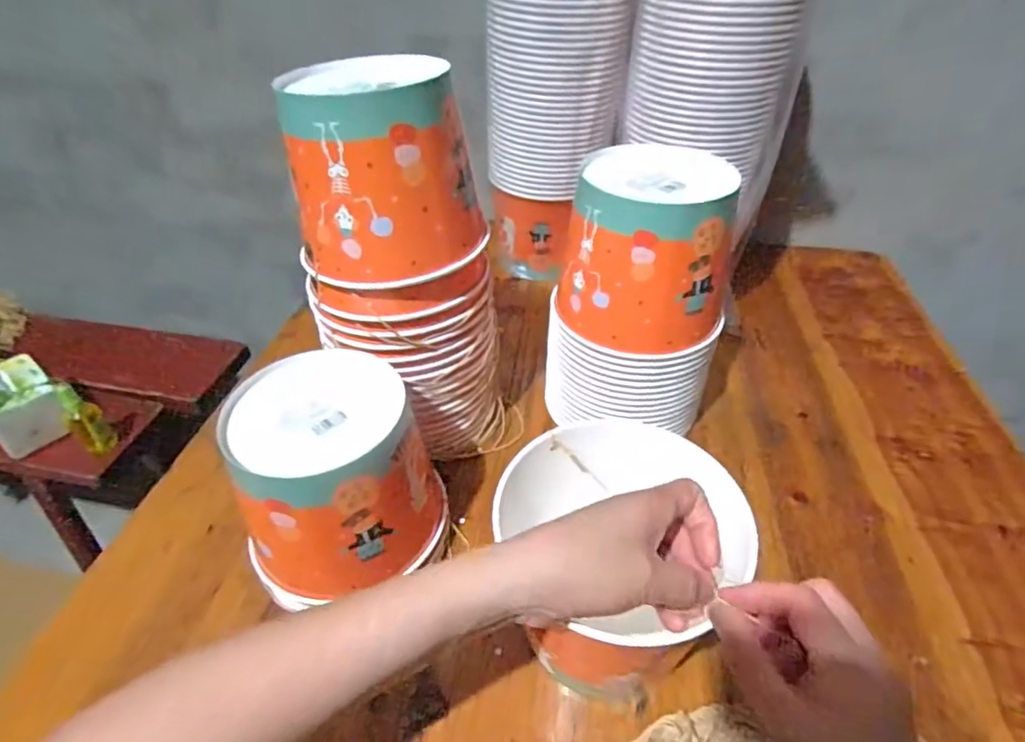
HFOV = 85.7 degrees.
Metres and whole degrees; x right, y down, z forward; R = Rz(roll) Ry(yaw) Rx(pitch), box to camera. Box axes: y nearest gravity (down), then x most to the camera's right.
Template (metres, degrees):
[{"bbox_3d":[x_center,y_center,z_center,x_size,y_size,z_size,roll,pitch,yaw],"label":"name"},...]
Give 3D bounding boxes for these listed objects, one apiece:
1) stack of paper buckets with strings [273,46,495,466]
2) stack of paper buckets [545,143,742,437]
[{"bbox_3d":[-0.098,-0.077,0.487,0.136,0.323,0.135,26,47,26],"label":"stack of paper buckets with strings"},{"bbox_3d":[0.116,-0.073,0.528,0.155,0.227,0.137,4,41,4],"label":"stack of paper buckets"}]

